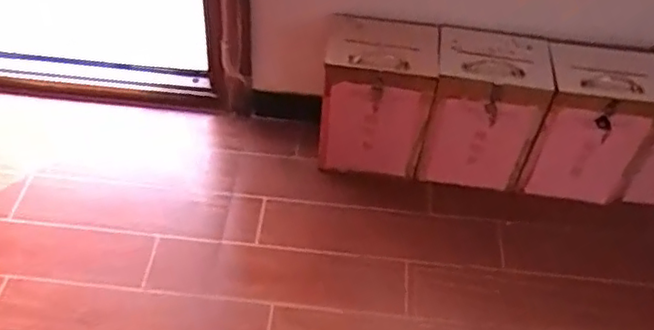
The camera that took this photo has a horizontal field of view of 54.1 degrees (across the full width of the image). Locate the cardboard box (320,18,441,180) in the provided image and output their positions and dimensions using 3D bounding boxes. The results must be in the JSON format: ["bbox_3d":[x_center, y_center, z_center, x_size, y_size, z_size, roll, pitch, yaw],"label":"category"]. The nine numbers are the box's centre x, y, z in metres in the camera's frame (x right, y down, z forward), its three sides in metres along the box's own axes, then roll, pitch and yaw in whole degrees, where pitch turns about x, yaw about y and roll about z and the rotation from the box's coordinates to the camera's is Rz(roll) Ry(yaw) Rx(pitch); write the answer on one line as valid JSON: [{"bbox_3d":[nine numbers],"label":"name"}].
[{"bbox_3d":[0.118,-0.162,1.577,0.258,0.384,0.186,5,47,2],"label":"cardboard box"}]

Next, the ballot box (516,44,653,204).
[{"bbox_3d":[0.625,-0.086,1.543,0.256,0.382,0.157,5,47,2],"label":"ballot box"}]

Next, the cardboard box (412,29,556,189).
[{"bbox_3d":[0.374,-0.124,1.563,0.255,0.366,0.177,8,47,5],"label":"cardboard box"}]

